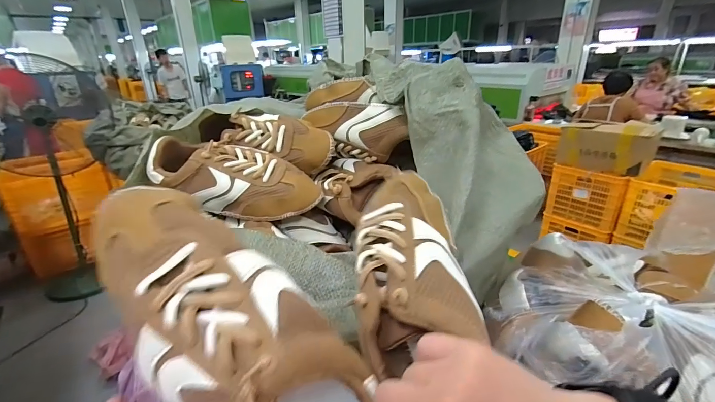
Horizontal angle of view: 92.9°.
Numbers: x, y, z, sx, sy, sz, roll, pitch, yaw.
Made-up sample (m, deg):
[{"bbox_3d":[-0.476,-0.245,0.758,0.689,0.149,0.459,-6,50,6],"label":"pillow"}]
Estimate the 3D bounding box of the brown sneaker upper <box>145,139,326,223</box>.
[{"bbox_3d":[-0.156,-0.027,0.439,0.218,0.078,0.073,15,24,3],"label":"brown sneaker upper"}]

